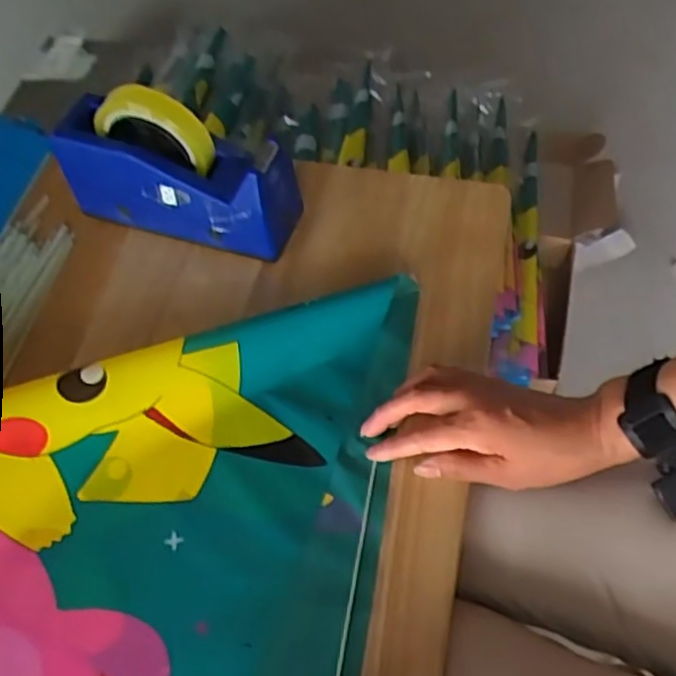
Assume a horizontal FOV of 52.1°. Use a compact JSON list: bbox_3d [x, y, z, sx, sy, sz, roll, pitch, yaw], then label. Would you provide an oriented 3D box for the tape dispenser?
[{"bbox_3d":[-0.142,-0.150,0.602,0.204,0.118,0.066,17,61,15],"label":"tape dispenser"}]

